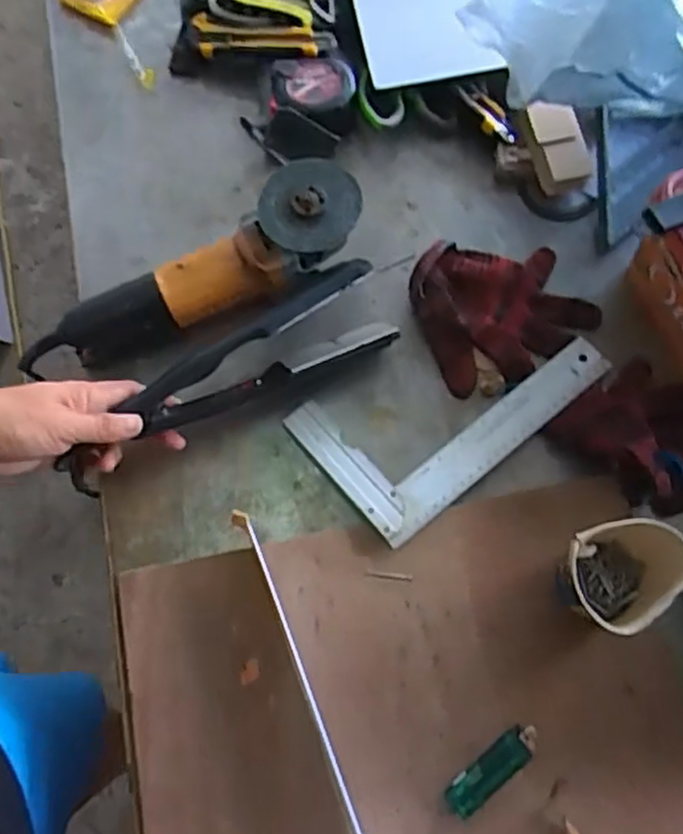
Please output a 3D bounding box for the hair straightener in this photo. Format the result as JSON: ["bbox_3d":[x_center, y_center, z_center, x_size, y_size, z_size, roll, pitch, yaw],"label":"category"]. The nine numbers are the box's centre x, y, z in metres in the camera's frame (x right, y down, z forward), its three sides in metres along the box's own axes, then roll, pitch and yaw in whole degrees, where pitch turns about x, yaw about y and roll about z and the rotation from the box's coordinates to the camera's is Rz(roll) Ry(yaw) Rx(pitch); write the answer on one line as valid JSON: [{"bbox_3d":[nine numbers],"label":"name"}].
[{"bbox_3d":[-0.098,-0.030,0.604,0.297,0.077,0.061,-29,73,1],"label":"hair straightener"}]

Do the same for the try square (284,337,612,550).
[{"bbox_3d":[0.097,-0.018,0.620,0.257,0.017,0.145,-38,75,-8],"label":"try square"}]

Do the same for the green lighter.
[{"bbox_3d":[0.112,0.260,0.524,0.080,0.007,0.027,-39,75,-8],"label":"green lighter"}]

